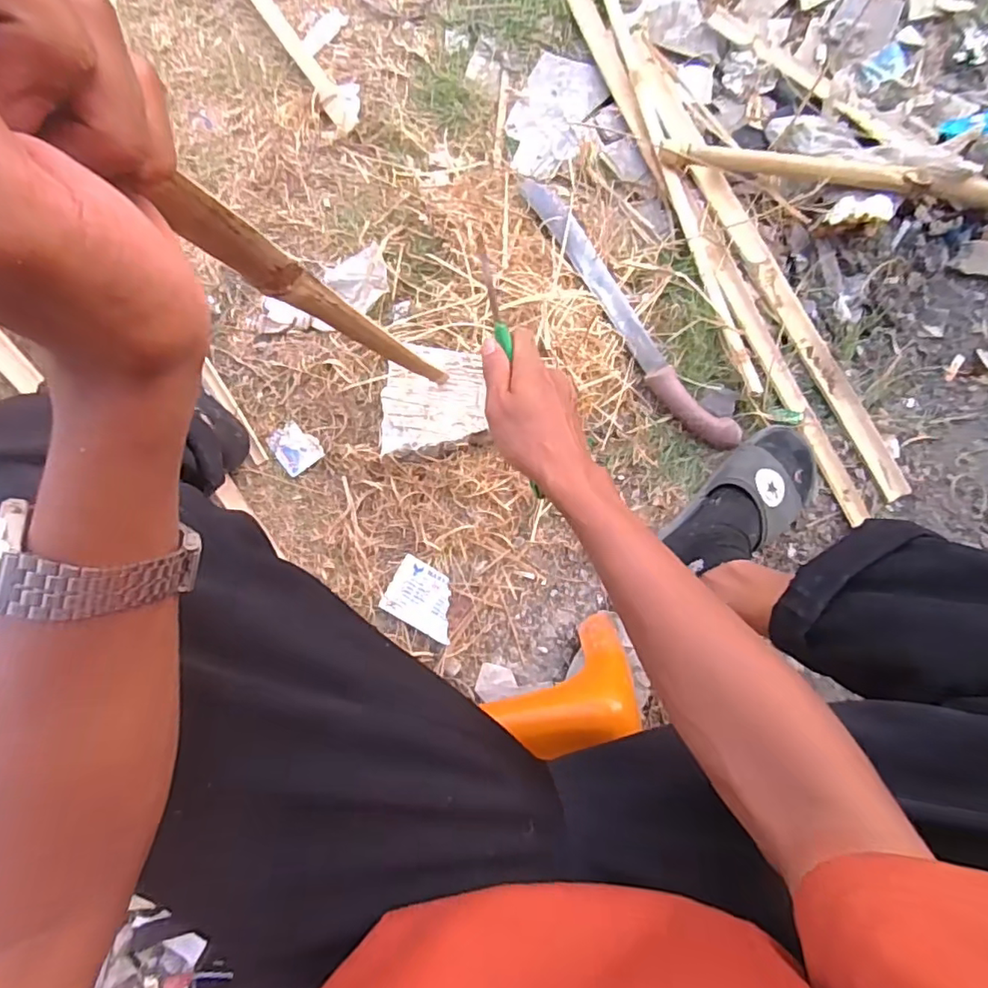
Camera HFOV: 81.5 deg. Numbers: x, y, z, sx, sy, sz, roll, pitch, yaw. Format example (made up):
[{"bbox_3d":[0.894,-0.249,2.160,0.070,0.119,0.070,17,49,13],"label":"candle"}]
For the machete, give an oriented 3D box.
[{"bbox_3d":[0.163,-0.220,0.708,0.048,0.032,0.404,-36,88,-6],"label":"machete"}]

